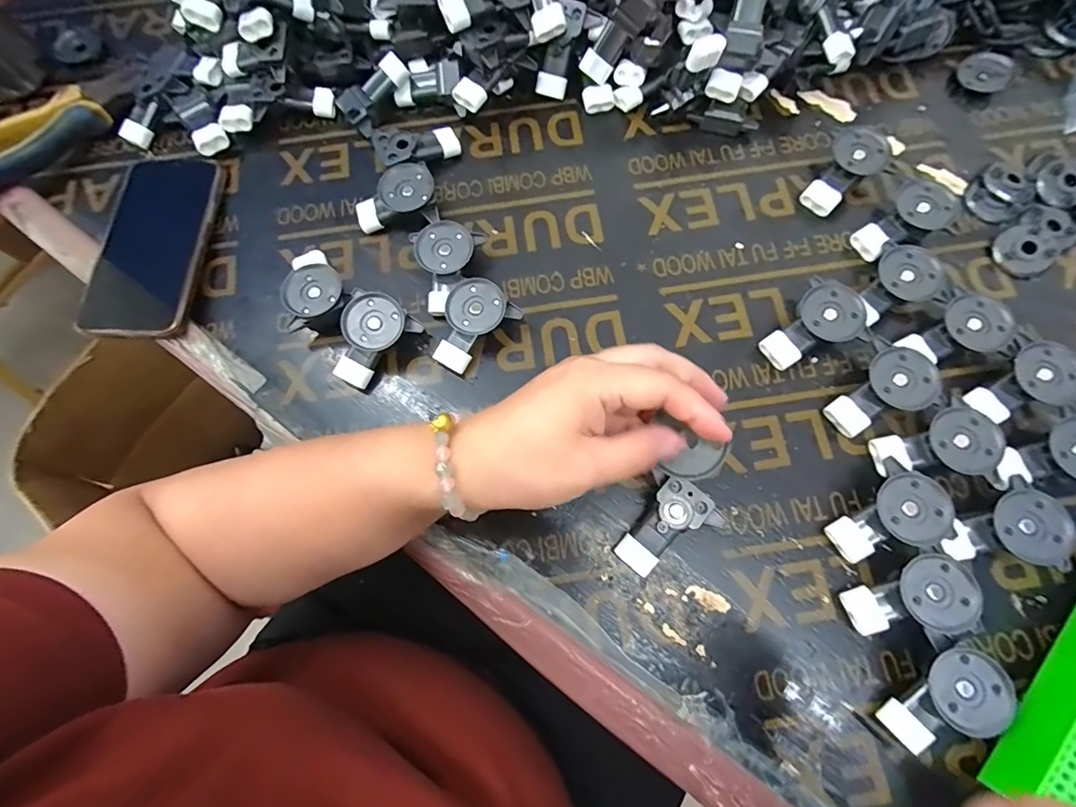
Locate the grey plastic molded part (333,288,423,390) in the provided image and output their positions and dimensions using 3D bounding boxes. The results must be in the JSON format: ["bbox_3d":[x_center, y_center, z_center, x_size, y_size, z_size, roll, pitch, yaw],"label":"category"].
[{"bbox_3d":[-0.125,-0.047,0.339,0.045,0.031,0.065,36,79,11],"label":"grey plastic molded part"}]

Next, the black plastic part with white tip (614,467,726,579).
[{"bbox_3d":[0.081,0.080,0.299,0.048,0.015,0.066,42,97,12],"label":"black plastic part with white tip"}]

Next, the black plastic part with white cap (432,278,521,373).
[{"bbox_3d":[-0.049,-0.056,0.340,0.044,0.029,0.066,36,79,11],"label":"black plastic part with white cap"}]

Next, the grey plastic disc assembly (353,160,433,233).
[{"bbox_3d":[-0.115,-0.164,0.366,0.066,0.025,0.036,-13,75,-2],"label":"grey plastic disc assembly"}]

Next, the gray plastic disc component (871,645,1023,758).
[{"bbox_3d":[0.233,0.172,0.265,0.038,0.030,0.064,38,79,11],"label":"gray plastic disc component"}]

